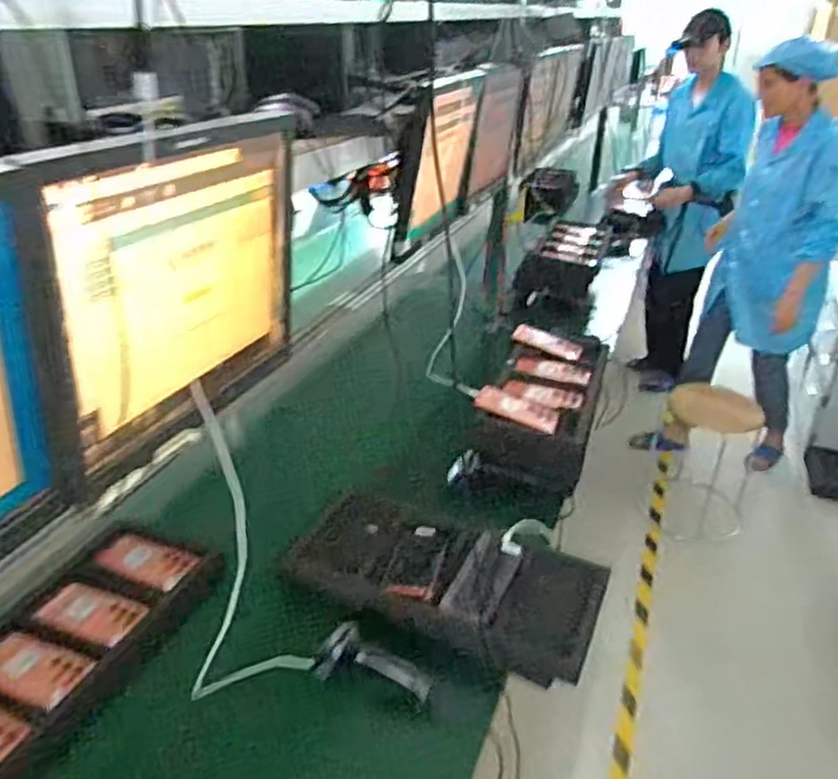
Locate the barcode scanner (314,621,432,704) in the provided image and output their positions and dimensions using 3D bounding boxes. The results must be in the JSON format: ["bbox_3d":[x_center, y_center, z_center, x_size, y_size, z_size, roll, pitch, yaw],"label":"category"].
[{"bbox_3d":[-0.064,0.399,1.029,0.174,0.063,0.065,20,31,4],"label":"barcode scanner"}]

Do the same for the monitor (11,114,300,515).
[{"bbox_3d":[-0.234,-0.108,0.724,0.051,0.294,0.365,11,30,18],"label":"monitor"}]

